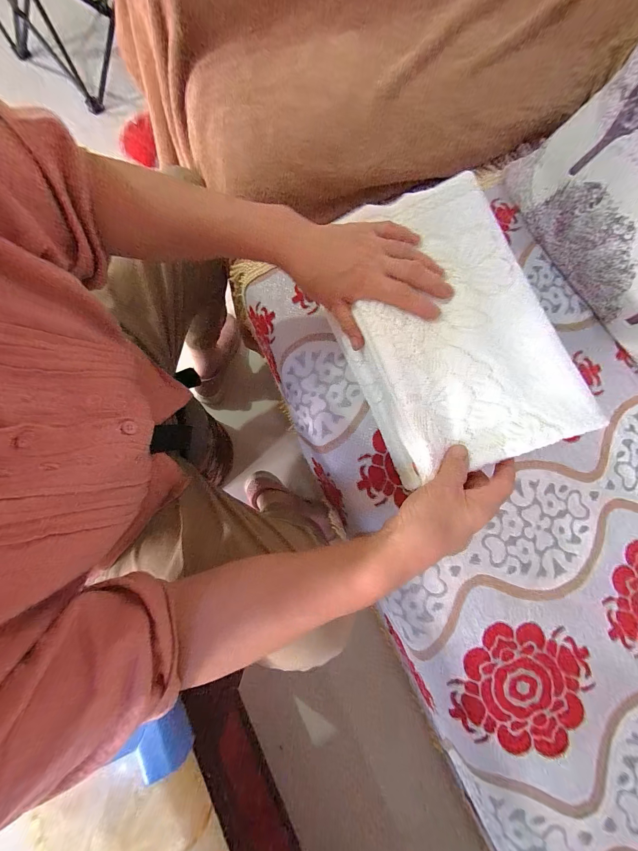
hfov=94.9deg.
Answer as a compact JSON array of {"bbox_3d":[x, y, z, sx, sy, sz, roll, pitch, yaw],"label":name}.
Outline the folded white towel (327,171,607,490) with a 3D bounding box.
[{"bbox_3d":[0.138,-0.106,0.354,0.188,0.105,0.310,-19,78,-4],"label":"folded white towel"}]

